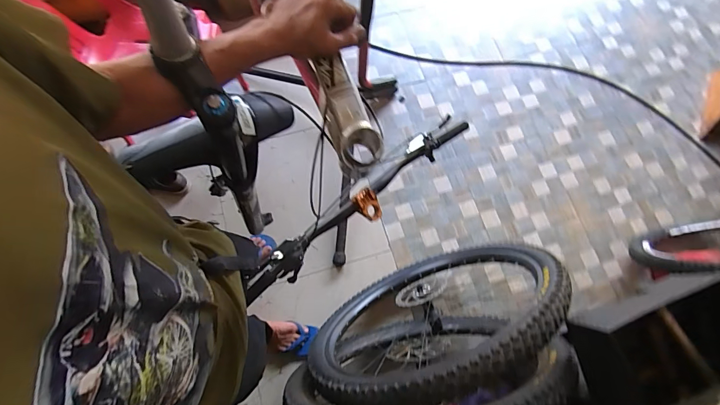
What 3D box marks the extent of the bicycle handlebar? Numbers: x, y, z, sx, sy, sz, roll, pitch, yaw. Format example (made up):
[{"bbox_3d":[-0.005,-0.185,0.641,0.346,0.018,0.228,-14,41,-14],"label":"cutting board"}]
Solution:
[{"bbox_3d":[0.022,-0.008,0.901,0.708,0.165,0.085,-40,78,-13],"label":"bicycle handlebar"}]

